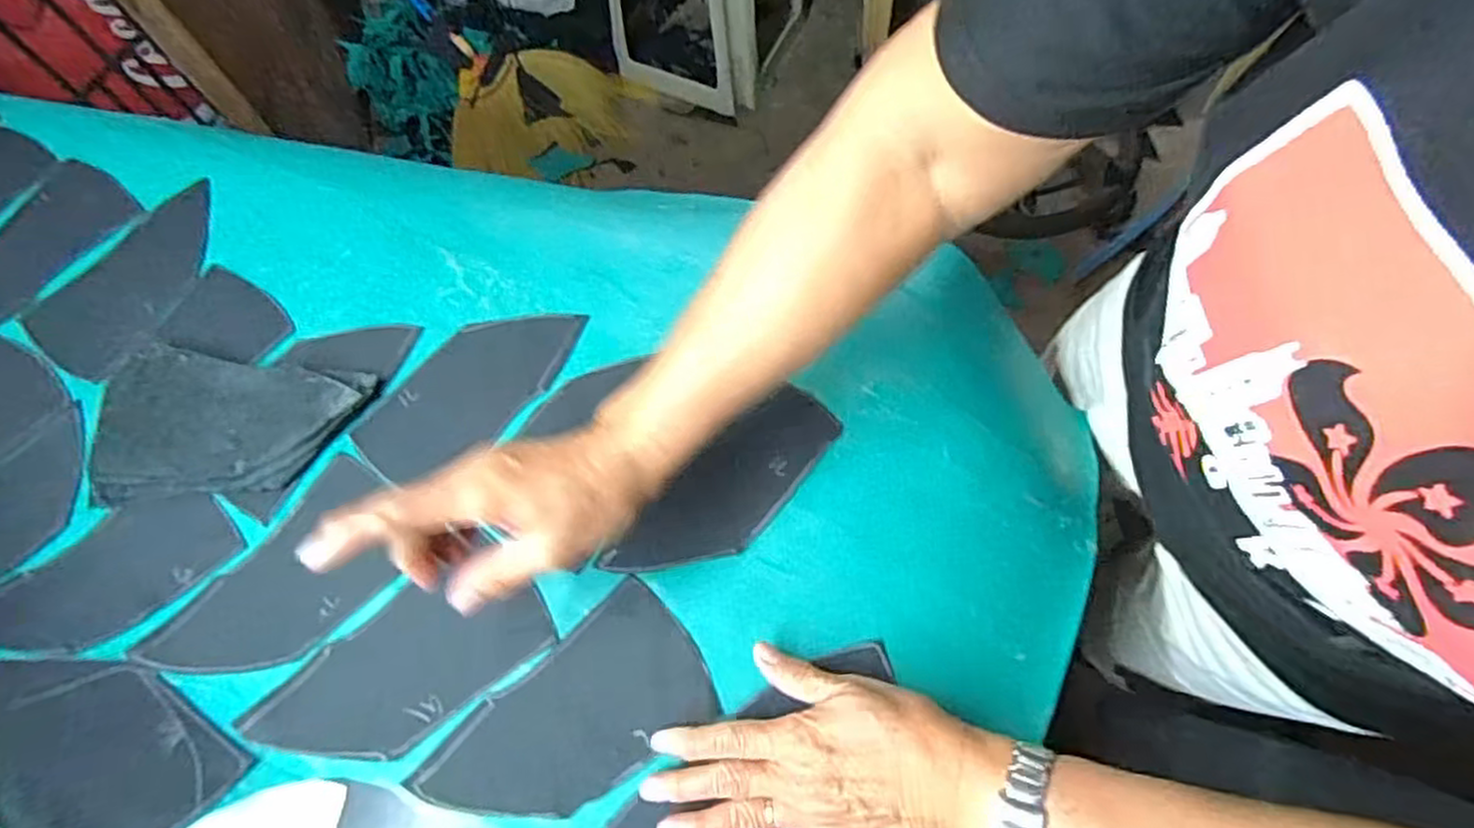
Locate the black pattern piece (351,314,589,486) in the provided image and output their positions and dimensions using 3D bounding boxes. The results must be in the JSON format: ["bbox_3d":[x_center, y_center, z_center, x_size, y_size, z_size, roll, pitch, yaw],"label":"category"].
[{"bbox_3d":[-0.184,-0.020,0.506,0.077,0.006,0.162,42,77,11],"label":"black pattern piece"}]

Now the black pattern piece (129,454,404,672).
[{"bbox_3d":[-0.280,0.110,0.457,0.087,0.012,0.159,36,74,17],"label":"black pattern piece"}]

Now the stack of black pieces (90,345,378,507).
[{"bbox_3d":[-0.358,0.010,0.493,0.191,0.016,0.108,7,68,7],"label":"stack of black pieces"}]

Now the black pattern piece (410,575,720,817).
[{"bbox_3d":[-0.094,0.180,0.418,0.158,0.006,0.087,-41,70,-12],"label":"black pattern piece"}]

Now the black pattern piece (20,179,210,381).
[{"bbox_3d":[-0.460,-0.102,0.558,0.106,0.015,0.160,37,72,16],"label":"black pattern piece"}]

